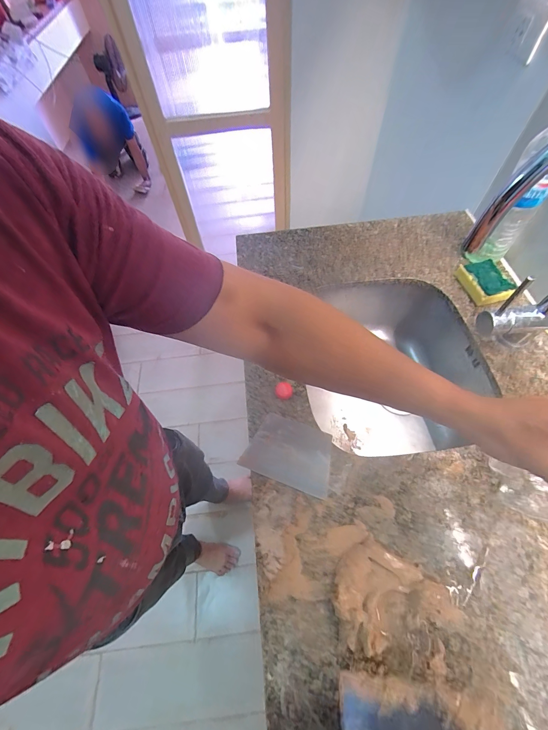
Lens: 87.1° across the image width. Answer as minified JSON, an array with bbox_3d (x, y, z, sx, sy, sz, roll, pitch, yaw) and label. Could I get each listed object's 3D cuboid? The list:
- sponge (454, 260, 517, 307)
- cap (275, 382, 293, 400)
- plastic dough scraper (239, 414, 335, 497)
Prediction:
[{"bbox_3d":[0.431,-0.168,0.593,0.068,0.032,0.104,-16,61,-5],"label":"sponge"},{"bbox_3d":[0.017,0.046,0.516,0.030,0.017,0.027,-9,60,-1],"label":"cap"},{"bbox_3d":[0.027,0.141,0.469,0.136,0.005,0.099,17,63,13],"label":"plastic dough scraper"}]

